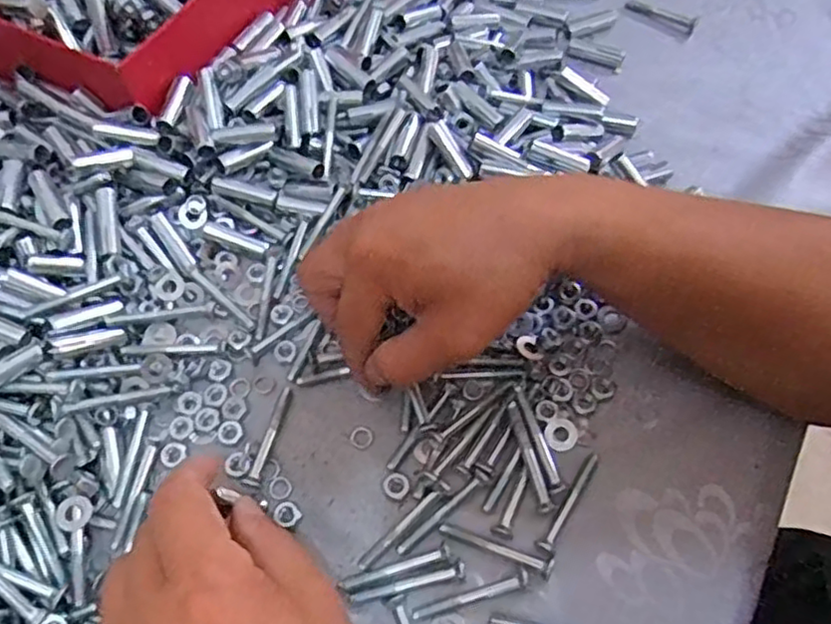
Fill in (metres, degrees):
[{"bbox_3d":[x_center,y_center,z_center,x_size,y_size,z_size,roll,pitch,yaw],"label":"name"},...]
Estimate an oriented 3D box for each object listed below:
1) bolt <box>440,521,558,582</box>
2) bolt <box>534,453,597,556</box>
[{"bbox_3d":[0.039,0.113,0.318,0.056,0.005,0.009,18,66,10],"label":"bolt"},{"bbox_3d":[0.076,0.094,0.327,0.009,0.005,0.056,33,69,16],"label":"bolt"}]

